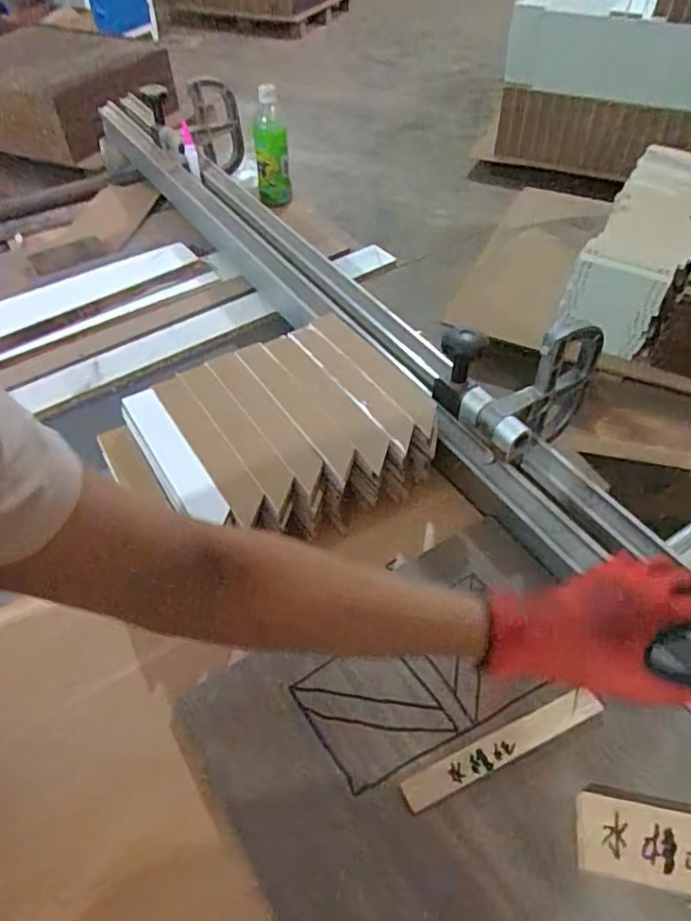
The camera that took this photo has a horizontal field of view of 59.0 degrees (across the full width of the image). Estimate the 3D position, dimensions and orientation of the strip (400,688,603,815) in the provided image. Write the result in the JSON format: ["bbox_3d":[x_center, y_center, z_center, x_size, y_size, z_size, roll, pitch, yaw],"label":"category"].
[{"bbox_3d":[0.125,0.230,0.488,0.170,0.012,0.026,-19,51,-15],"label":"strip"}]

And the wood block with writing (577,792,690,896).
[{"bbox_3d":[0.231,0.278,0.438,0.122,0.014,0.051,9,49,9],"label":"wood block with writing"}]

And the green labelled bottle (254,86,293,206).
[{"bbox_3d":[-0.146,-0.612,1.197,0.066,0.208,0.078,-6,25,-4],"label":"green labelled bottle"}]

